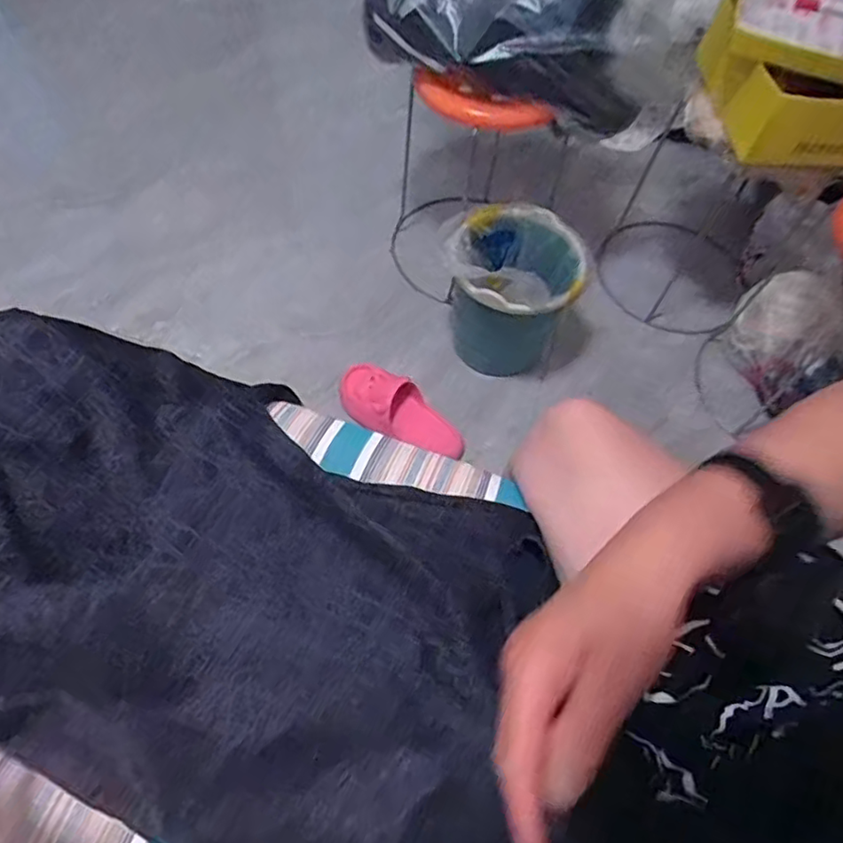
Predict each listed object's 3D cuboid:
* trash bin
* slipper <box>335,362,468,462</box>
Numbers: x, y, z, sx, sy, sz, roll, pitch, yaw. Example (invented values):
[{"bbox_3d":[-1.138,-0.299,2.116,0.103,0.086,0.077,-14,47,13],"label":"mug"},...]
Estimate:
[{"bbox_3d":[0.167,-0.248,1.204,0.229,0.274,0.232,15,60,4],"label":"trash bin"},{"bbox_3d":[-0.045,-0.013,1.174,0.264,0.092,0.098,34,63,14],"label":"slipper"}]

